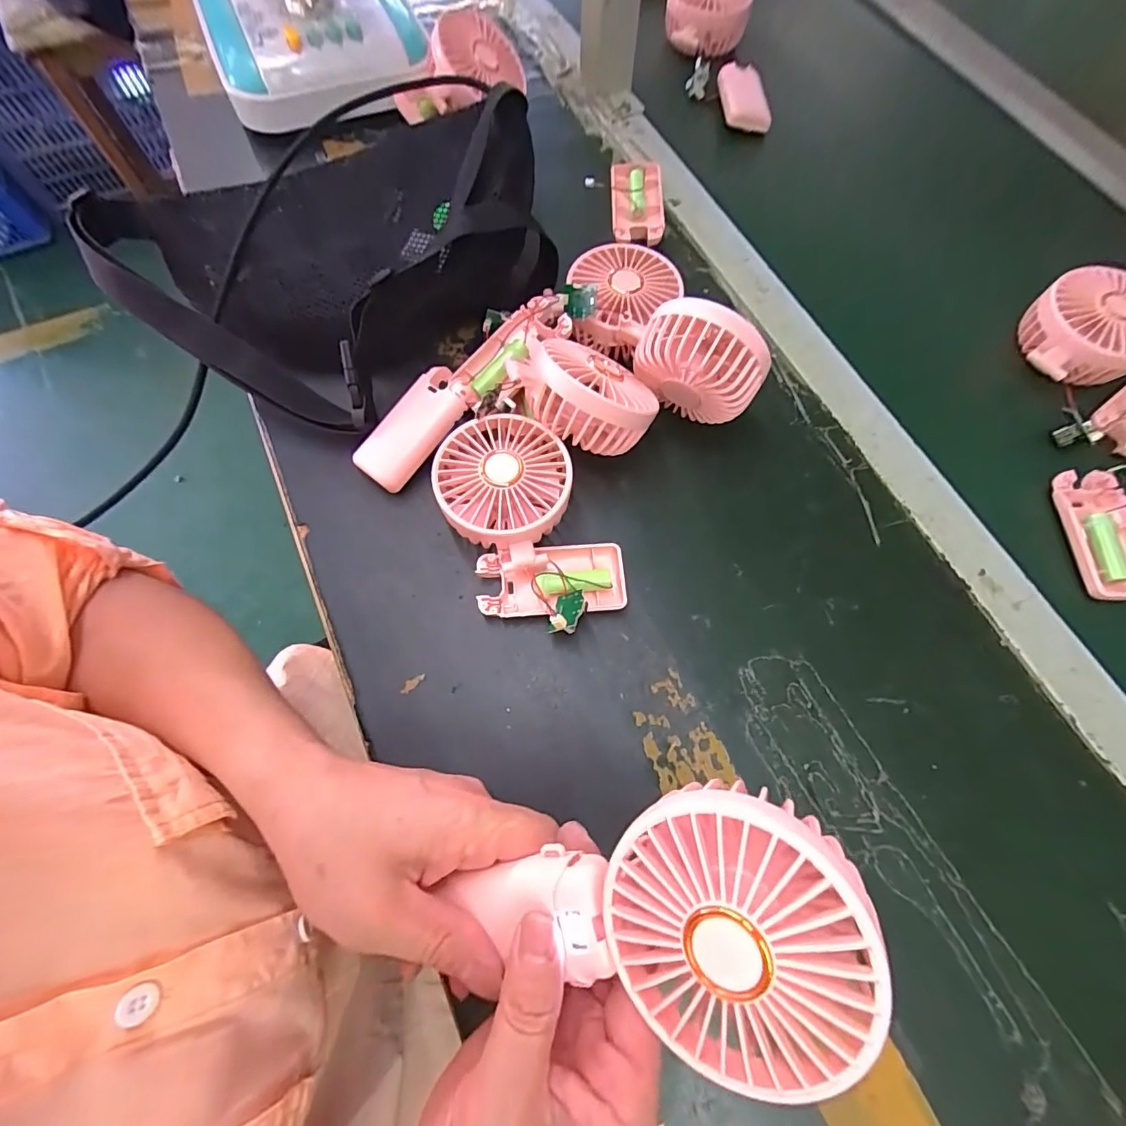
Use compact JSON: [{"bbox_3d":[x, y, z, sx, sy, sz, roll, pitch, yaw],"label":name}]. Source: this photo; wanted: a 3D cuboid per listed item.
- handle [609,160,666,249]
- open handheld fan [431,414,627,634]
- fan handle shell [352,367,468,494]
[{"bbox_3d":[0.068,-0.325,0.449,0.048,0.022,0.085,1,71,1],"label":"handle"},{"bbox_3d":[-0.026,-0.023,0.325,0.094,0.046,0.148,-30,73,-9],"label":"open handheld fan"},{"bbox_3d":[-0.104,-0.093,0.349,0.041,0.013,0.090,39,90,13],"label":"fan handle shell"}]

